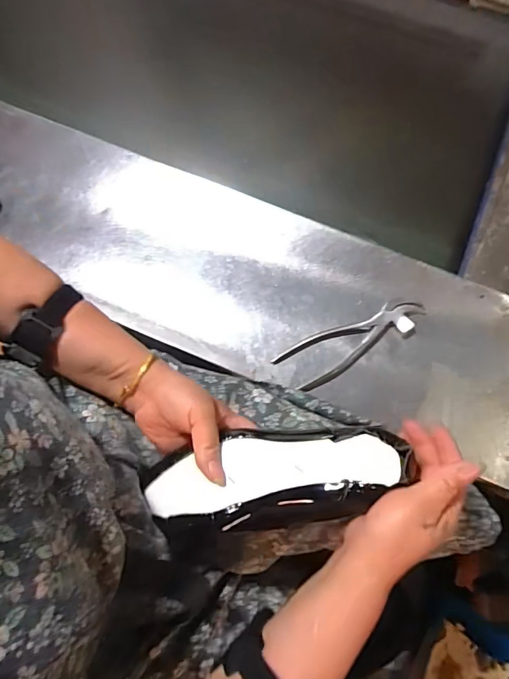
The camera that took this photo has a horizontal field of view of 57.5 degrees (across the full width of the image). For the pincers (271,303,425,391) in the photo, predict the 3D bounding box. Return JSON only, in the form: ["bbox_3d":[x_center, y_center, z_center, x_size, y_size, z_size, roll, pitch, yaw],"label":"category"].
[{"bbox_3d":[0.119,0.002,0.563,0.188,0.011,0.057,-28,77,-6],"label":"pincers"}]

